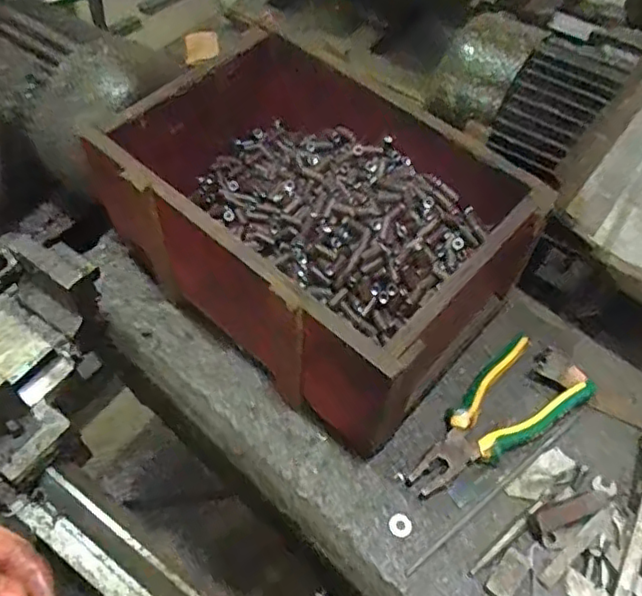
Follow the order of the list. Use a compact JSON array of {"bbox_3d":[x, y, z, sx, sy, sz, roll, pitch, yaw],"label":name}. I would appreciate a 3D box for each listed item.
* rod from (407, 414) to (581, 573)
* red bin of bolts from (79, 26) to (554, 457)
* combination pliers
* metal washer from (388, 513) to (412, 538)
[{"bbox_3d":[0.152,0.161,0.533,0.214,0.004,0.005,-34,62,-21],"label":"rod"},{"bbox_3d":[0.006,-0.062,0.583,0.349,0.168,0.239,37,62,22],"label":"red bin of bolts"},{"bbox_3d":[0.150,0.105,0.561,0.184,0.021,0.079,-31,61,-20],"label":"combination pliers"},{"bbox_3d":[0.065,0.187,0.518,0.018,0.004,0.019,0,55,0],"label":"metal washer"}]

